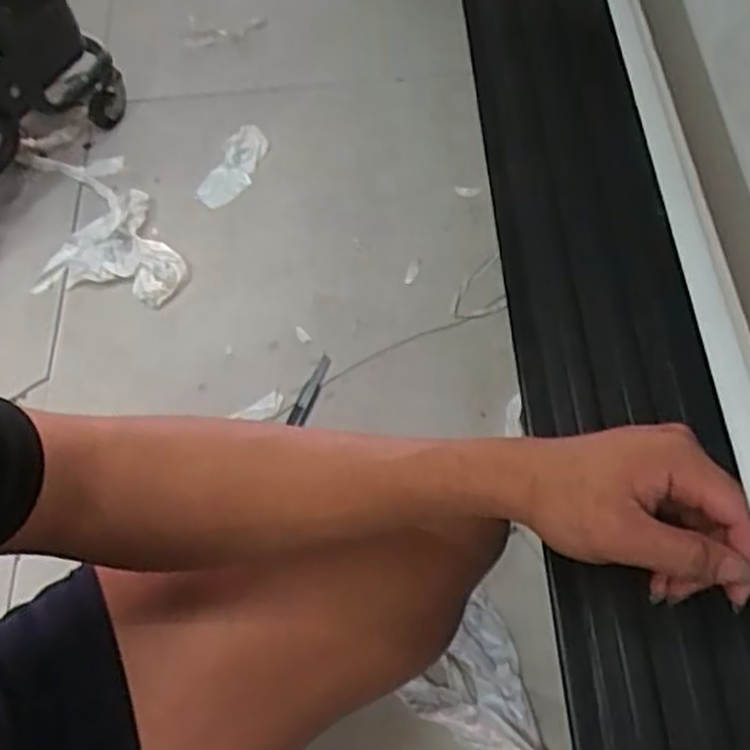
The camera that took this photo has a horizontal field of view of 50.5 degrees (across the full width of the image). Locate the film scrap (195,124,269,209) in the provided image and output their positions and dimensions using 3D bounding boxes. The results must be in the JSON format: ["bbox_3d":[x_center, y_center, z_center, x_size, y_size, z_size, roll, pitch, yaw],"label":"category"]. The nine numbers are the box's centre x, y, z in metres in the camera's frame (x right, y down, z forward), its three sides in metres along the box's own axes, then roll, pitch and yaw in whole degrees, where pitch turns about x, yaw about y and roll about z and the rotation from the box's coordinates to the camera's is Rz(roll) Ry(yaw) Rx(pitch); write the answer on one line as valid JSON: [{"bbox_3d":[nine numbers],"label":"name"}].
[{"bbox_3d":[-0.200,-0.300,1.152,0.064,0.014,0.151,22,65,15],"label":"film scrap"}]

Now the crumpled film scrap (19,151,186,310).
[{"bbox_3d":[-0.383,-0.211,1.103,0.187,0.025,0.312,-17,62,-6],"label":"crumpled film scrap"}]

